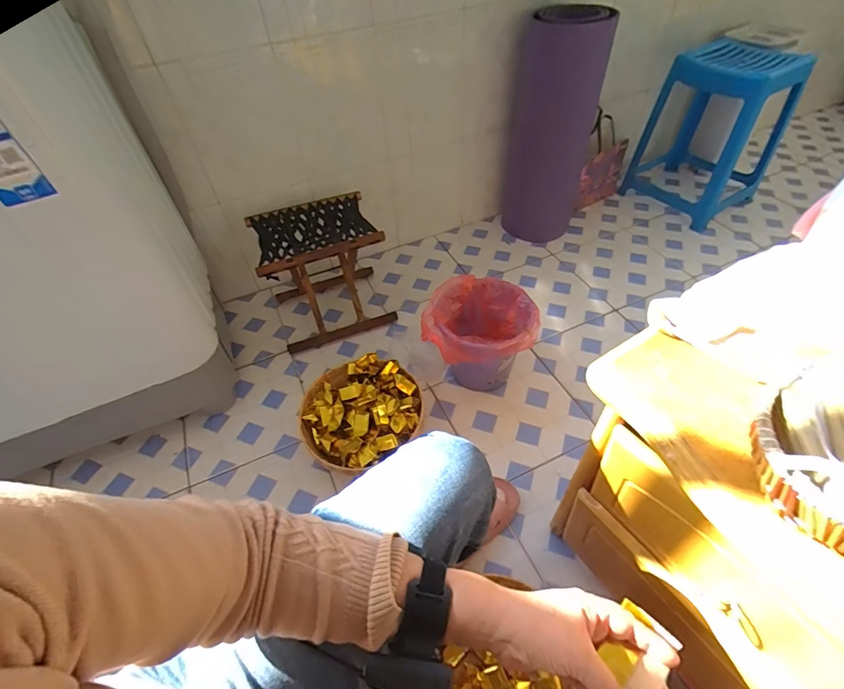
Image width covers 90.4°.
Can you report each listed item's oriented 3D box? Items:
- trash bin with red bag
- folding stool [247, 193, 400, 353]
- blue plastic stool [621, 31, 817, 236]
[{"bbox_3d":[0.143,0.001,1.038,0.244,0.229,0.230,14,52,17],"label":"trash bin with red bag"},{"bbox_3d":[-0.281,-0.211,1.202,0.310,0.310,0.266,-19,50,-11],"label":"folding stool"},{"bbox_3d":[0.992,-0.736,1.460,0.394,0.456,0.364,-32,54,-21],"label":"blue plastic stool"}]

